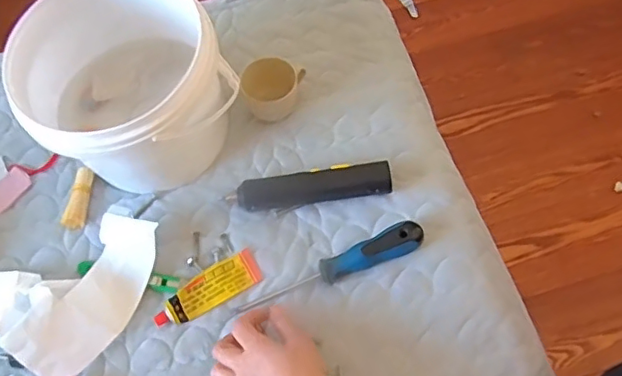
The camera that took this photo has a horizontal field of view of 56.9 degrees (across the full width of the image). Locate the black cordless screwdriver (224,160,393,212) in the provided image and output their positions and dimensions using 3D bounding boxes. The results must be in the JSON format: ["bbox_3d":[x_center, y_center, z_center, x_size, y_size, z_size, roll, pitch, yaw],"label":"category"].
[{"bbox_3d":[-0.001,-0.002,0.614,0.171,0.030,0.031,-6,62,1],"label":"black cordless screwdriver"}]

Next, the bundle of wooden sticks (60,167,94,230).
[{"bbox_3d":[-0.259,0.013,0.646,0.021,0.020,0.069,4,63,6],"label":"bundle of wooden sticks"}]

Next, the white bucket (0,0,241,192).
[{"bbox_3d":[-0.194,-0.097,0.609,0.179,0.164,0.187,-2,63,3],"label":"white bucket"}]

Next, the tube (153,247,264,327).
[{"bbox_3d":[-0.106,0.104,0.587,0.113,0.021,0.038,-30,65,-11],"label":"tube"}]

